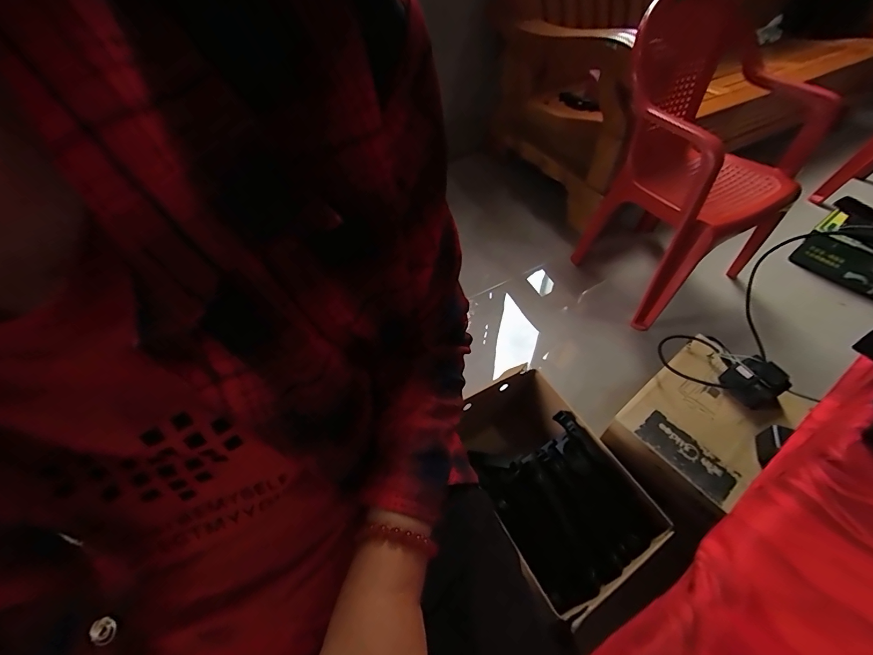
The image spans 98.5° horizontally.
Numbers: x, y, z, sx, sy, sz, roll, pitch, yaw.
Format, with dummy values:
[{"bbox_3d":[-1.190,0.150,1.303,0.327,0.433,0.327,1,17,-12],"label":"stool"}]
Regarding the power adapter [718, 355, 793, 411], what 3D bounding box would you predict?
[{"bbox_3d":[0.592,0.100,0.702,0.080,0.052,0.086,-20,53,-15],"label":"power adapter"}]

